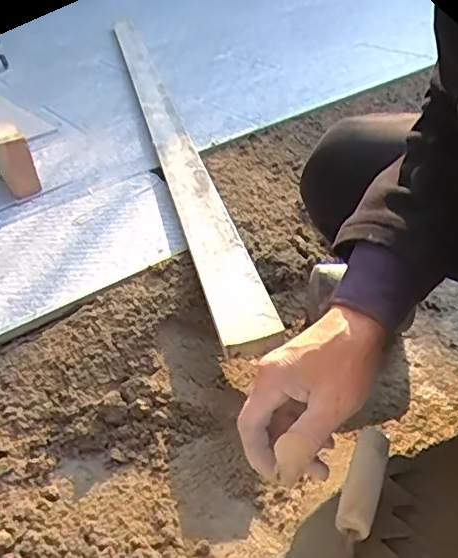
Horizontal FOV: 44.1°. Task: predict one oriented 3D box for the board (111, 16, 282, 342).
[{"bbox_3d":[-0.187,-0.447,1.416,0.079,0.021,1.900,-10,35,-9],"label":"board"}]

